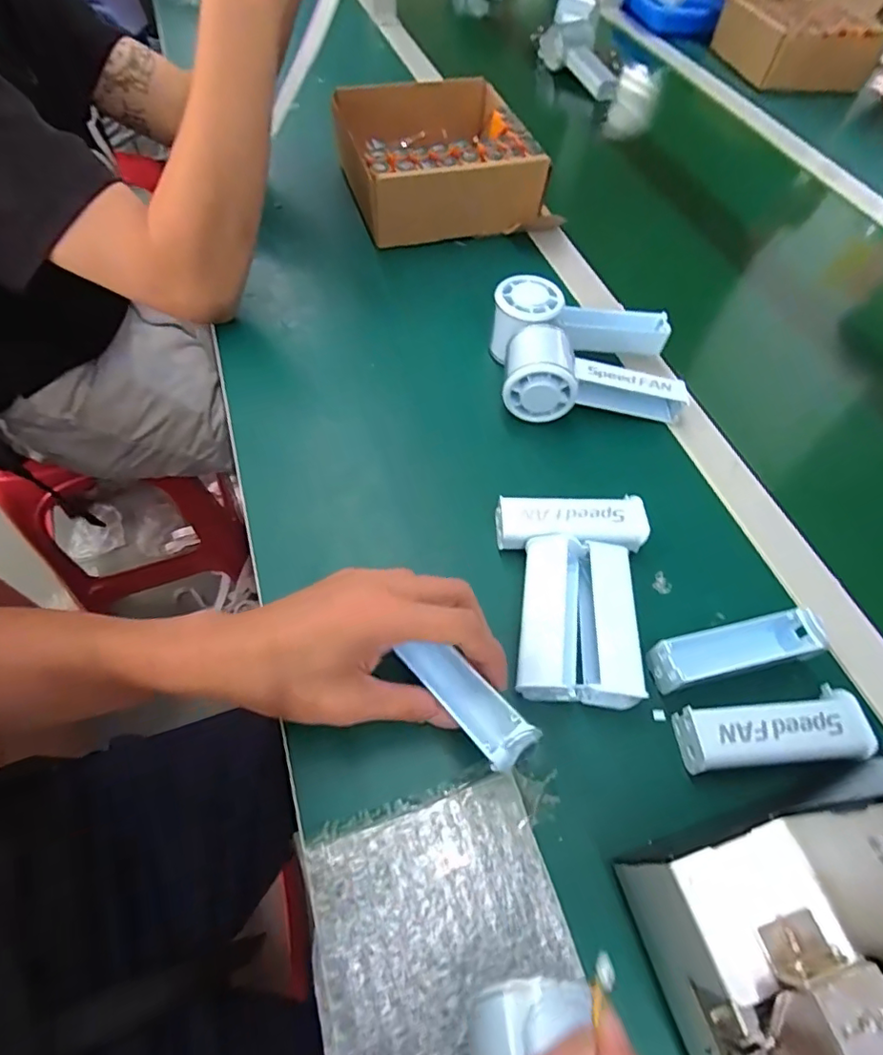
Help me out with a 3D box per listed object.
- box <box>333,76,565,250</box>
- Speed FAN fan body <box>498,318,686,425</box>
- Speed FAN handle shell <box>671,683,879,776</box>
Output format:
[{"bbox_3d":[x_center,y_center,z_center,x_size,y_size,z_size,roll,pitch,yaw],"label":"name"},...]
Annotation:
[{"bbox_3d":[-0.002,-0.412,0.610,0.202,0.084,0.204,-11,59,-11],"label":"box"},{"bbox_3d":[0.127,-0.123,0.441,0.149,0.051,0.066,9,58,2],"label":"Speed FAN fan body"},{"bbox_3d":[0.190,0.117,0.312,0.104,0.019,0.036,-2,58,-5],"label":"Speed FAN handle shell"}]

